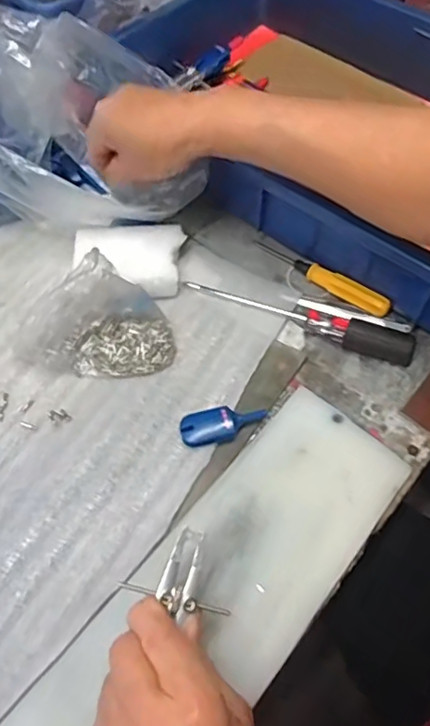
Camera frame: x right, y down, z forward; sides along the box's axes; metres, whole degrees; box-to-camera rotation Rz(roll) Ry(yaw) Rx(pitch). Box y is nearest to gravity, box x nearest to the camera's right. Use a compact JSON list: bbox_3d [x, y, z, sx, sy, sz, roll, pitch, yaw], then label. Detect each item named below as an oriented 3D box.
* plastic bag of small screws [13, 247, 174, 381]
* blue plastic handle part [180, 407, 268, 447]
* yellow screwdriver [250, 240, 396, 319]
[{"bbox_3d":[-0.081,-0.032,0.386,0.102,0.063,0.062,12,59,4],"label":"plastic bag of small screws"},{"bbox_3d":[0.006,0.041,0.374,0.057,0.012,0.021,-12,60,-10],"label":"blue plastic handle part"},{"bbox_3d":[0.082,-0.071,0.438,0.121,0.014,0.016,34,63,17],"label":"yellow screwdriver"}]

